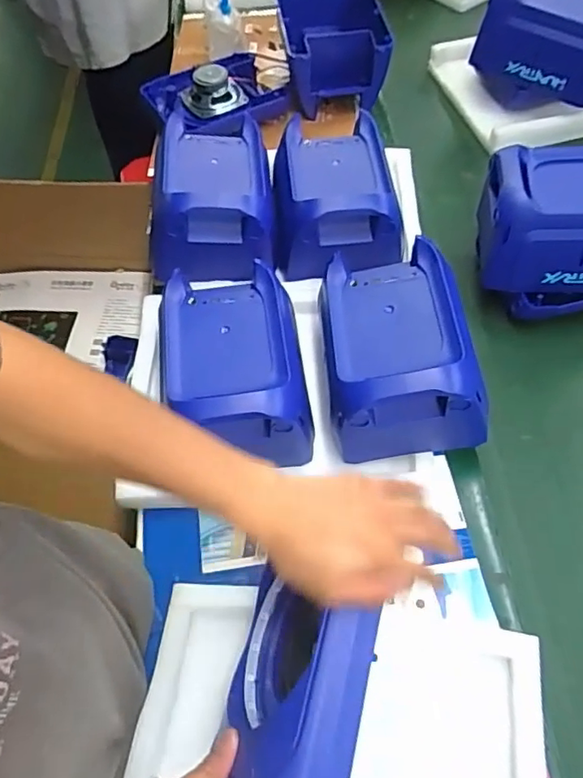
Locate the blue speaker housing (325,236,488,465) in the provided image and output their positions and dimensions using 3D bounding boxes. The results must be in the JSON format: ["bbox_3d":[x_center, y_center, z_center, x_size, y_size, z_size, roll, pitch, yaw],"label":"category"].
[{"bbox_3d":[0.118,-0.049,0.619,0.158,0.117,0.211,-4,60,-1],"label":"blue speaker housing"}]

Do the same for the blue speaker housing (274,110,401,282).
[{"bbox_3d":[0.059,-0.257,0.755,0.155,0.106,0.237,-4,60,-1],"label":"blue speaker housing"}]

